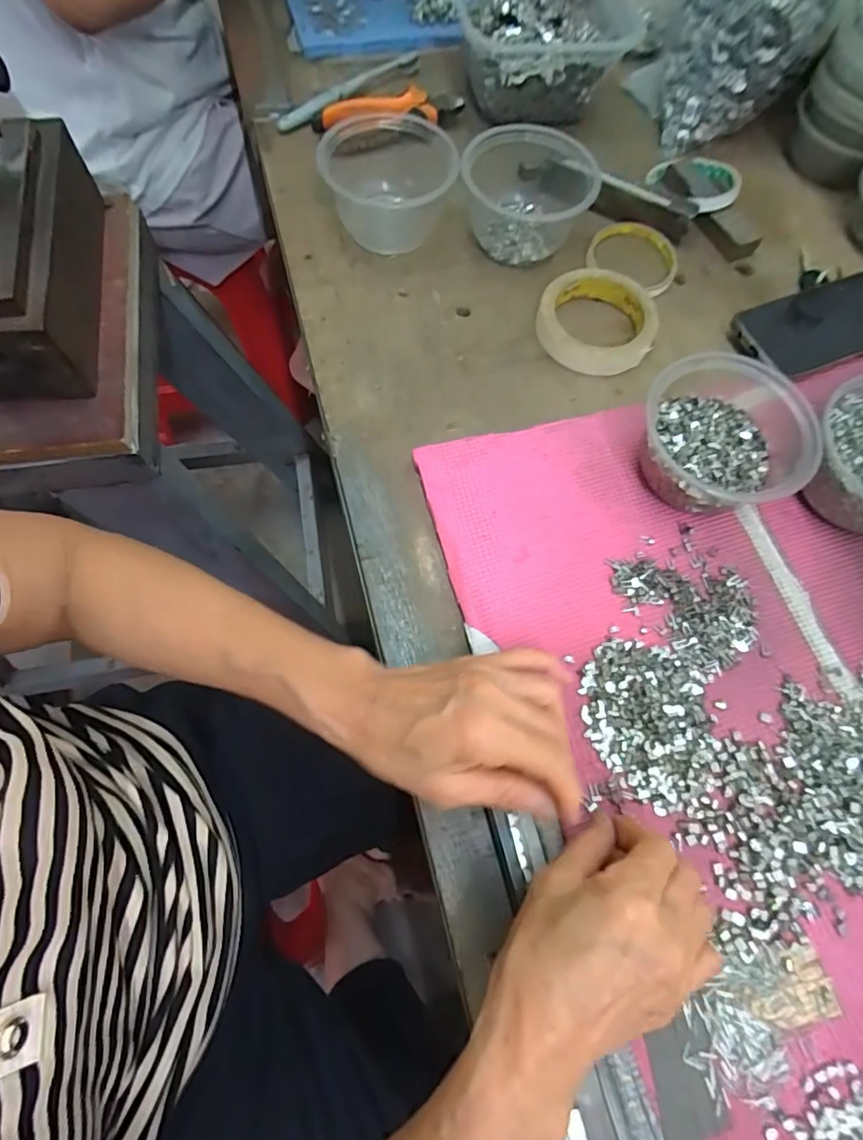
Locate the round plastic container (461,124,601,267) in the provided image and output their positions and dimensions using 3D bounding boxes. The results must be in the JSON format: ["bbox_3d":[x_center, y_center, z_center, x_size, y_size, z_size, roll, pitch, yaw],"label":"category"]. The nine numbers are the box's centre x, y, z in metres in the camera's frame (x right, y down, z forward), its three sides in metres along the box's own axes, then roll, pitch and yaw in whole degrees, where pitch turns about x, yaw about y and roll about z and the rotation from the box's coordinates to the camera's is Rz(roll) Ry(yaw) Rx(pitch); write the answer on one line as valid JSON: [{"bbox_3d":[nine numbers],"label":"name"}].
[{"bbox_3d":[0.088,-0.339,0.491,0.109,0.058,0.111,1,68,-3],"label":"round plastic container"}]

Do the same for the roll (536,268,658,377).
[{"bbox_3d":[0.140,-0.213,0.466,0.095,0.020,0.095,1,68,-3],"label":"roll"}]

